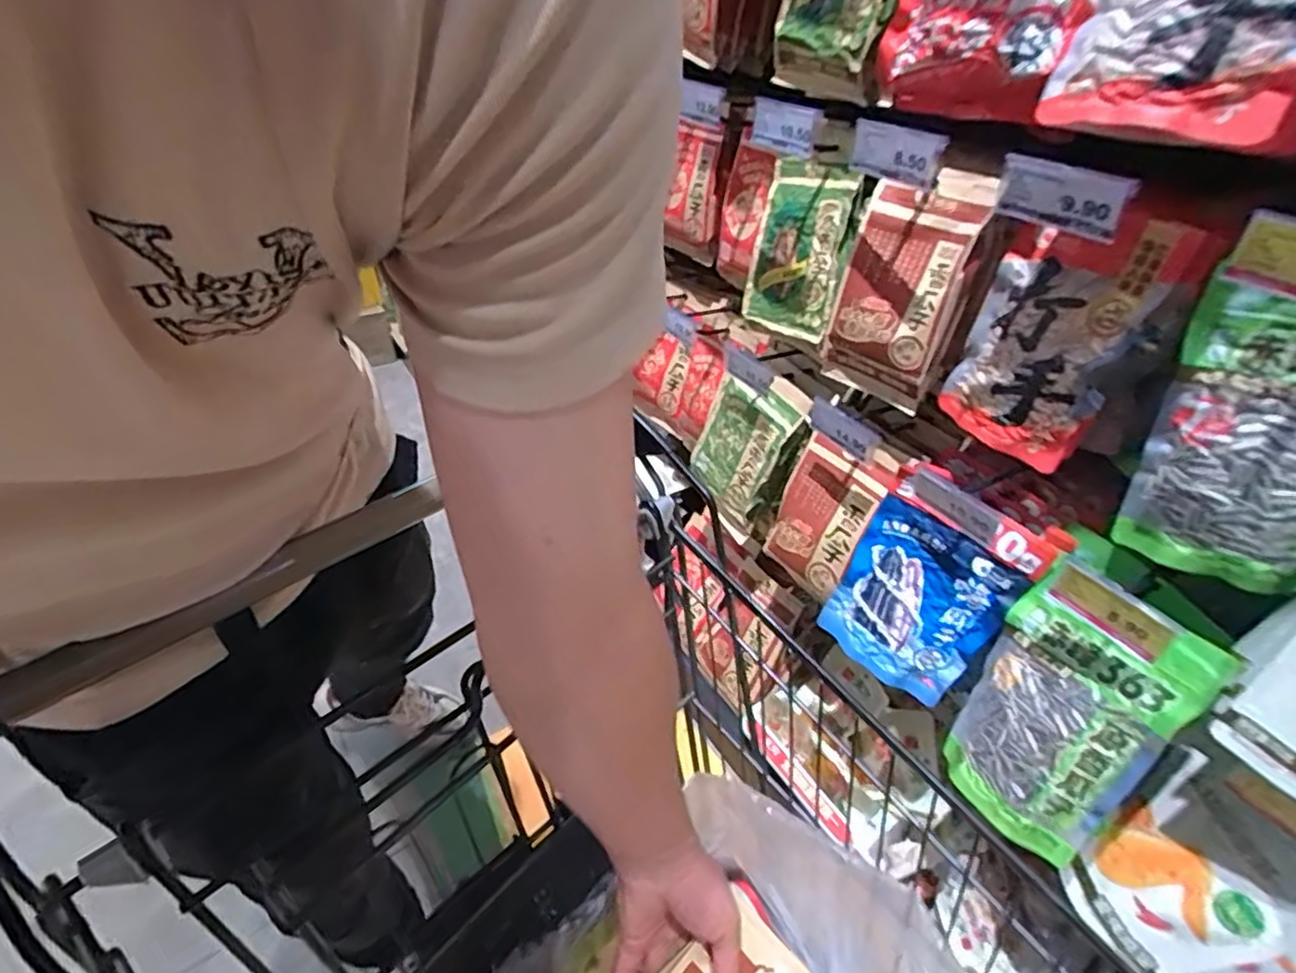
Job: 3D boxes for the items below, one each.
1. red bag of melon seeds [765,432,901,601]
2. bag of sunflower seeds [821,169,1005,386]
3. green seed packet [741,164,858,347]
[{"bbox_3d":[0.234,0.034,0.868,0.020,0.225,0.137,2,34,-33],"label":"red bag of melon seeds"},{"bbox_3d":[0.269,-0.218,0.688,0.036,0.220,0.132,-13,42,-38],"label":"bag of sunflower seeds"},{"bbox_3d":[0.192,-0.298,0.819,0.015,0.198,0.156,-7,34,-30],"label":"green seed packet"}]

